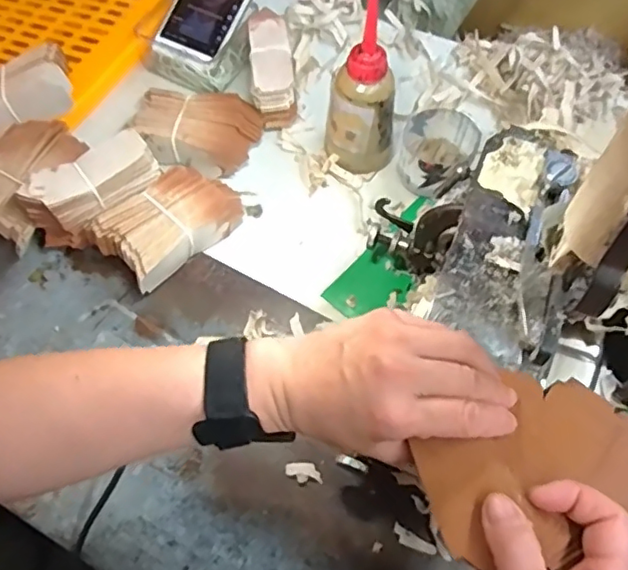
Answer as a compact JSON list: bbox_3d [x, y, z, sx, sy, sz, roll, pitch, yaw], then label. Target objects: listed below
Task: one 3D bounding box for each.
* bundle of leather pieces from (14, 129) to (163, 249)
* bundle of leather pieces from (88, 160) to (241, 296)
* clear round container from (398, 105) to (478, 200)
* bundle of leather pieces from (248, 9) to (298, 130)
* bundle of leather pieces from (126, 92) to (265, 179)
[{"bbox_3d":[-0.193,-0.081,0.525,0.113,0.075,0.047,-39,69,-17],"label":"bundle of leather pieces"},{"bbox_3d":[-0.127,-0.055,0.528,0.075,0.047,0.122,40,71,19],"label":"bundle of leather pieces"},{"bbox_3d":[0.113,-0.127,0.560,0.069,0.044,0.077,26,67,14],"label":"clear round container"},{"bbox_3d":[-0.043,-0.221,0.598,0.043,0.055,0.117,-7,62,-3],"label":"bundle of leather pieces"},{"bbox_3d":[-0.114,-0.148,0.578,0.117,0.044,0.076,9,64,6],"label":"bundle of leather pieces"}]

